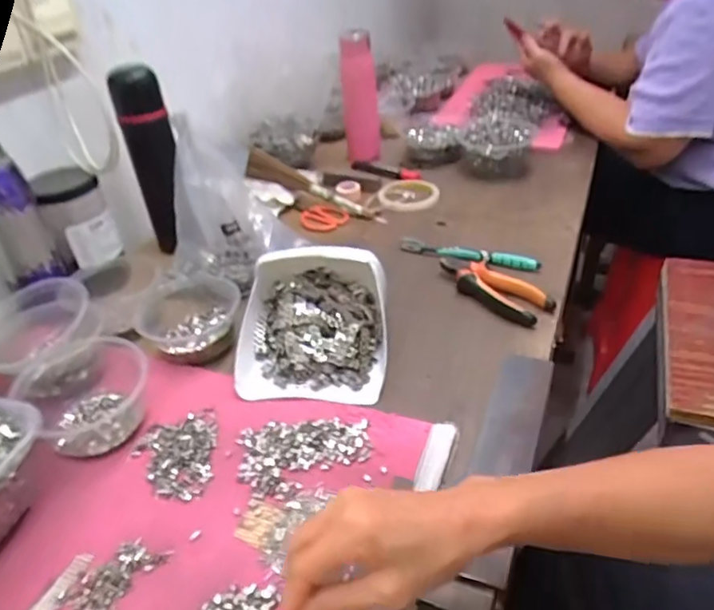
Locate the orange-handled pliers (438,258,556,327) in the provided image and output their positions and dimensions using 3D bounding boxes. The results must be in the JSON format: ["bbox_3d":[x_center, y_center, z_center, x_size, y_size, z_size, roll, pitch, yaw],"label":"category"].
[{"bbox_3d":[0.161,-0.020,0.691,0.057,0.029,0.150,-29,42,-28],"label":"orange-handled pliers"}]

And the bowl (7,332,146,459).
[{"bbox_3d":[-0.261,0.080,0.544,0.126,0.065,0.108,25,46,35],"label":"bowl"}]

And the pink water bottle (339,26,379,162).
[{"bbox_3d":[0.006,-0.381,1.062,0.062,0.291,0.049,-6,58,0],"label":"pink water bottle"}]

